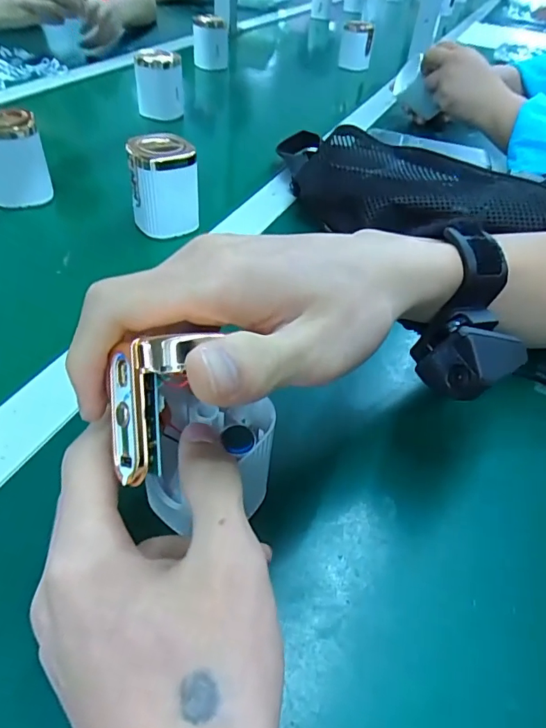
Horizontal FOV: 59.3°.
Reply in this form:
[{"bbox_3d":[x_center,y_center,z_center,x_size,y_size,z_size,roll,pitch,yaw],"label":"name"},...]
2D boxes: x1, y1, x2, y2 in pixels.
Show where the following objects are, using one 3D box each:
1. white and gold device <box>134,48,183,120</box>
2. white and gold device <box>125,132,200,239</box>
[{"bbox_3d":[-0.154,-0.379,0.650,0.061,0.071,0.049,-2,45,-10],"label":"white and gold device"},{"bbox_3d":[-0.097,-0.162,0.435,0.057,0.075,0.049,-2,45,-10],"label":"white and gold device"}]

